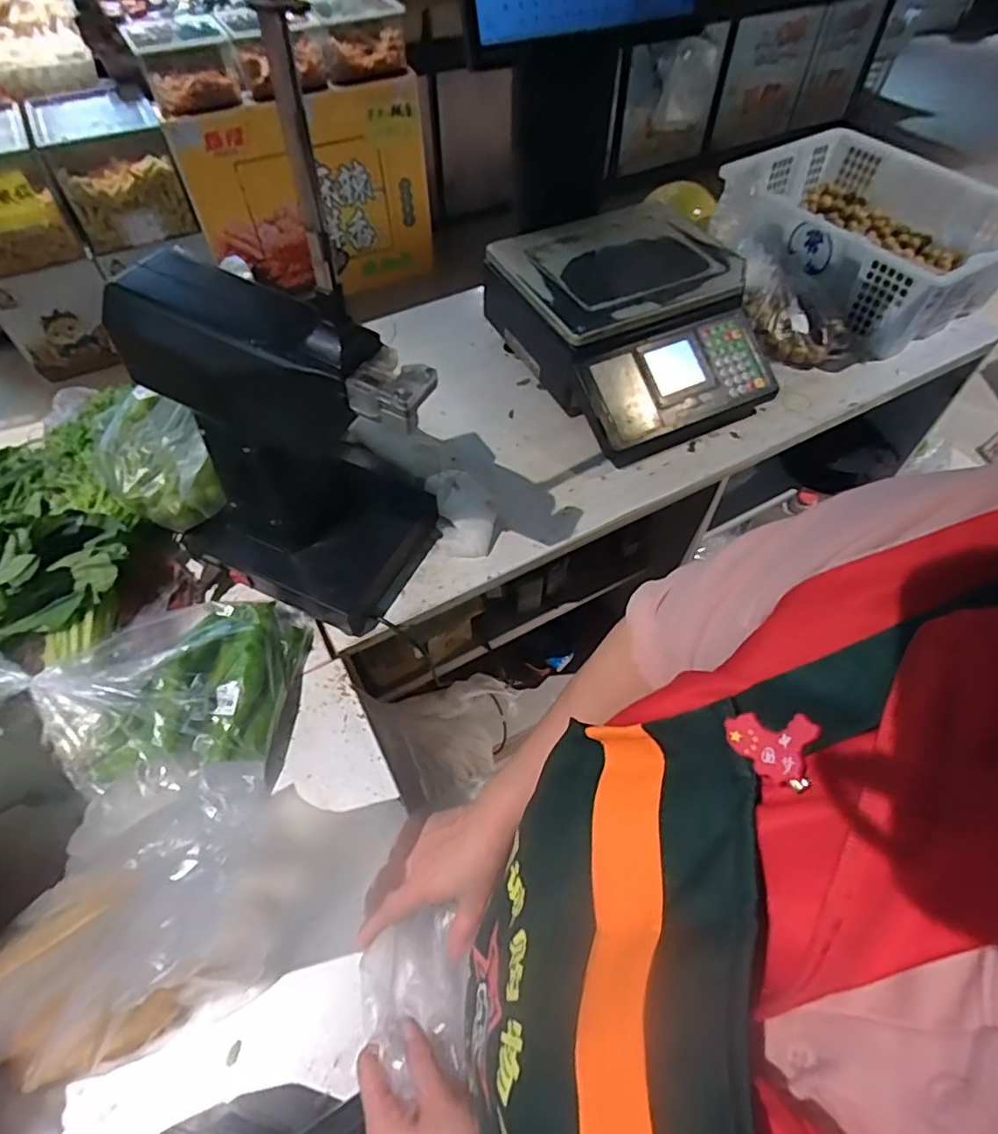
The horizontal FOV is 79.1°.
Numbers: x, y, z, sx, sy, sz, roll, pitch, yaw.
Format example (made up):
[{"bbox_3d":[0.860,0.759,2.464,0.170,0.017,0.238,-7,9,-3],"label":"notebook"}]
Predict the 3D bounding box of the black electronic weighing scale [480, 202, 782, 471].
[{"bbox_3d":[0.219,-0.397,1.006,0.346,0.182,0.415,-23,58,-15],"label":"black electronic weighing scale"}]

